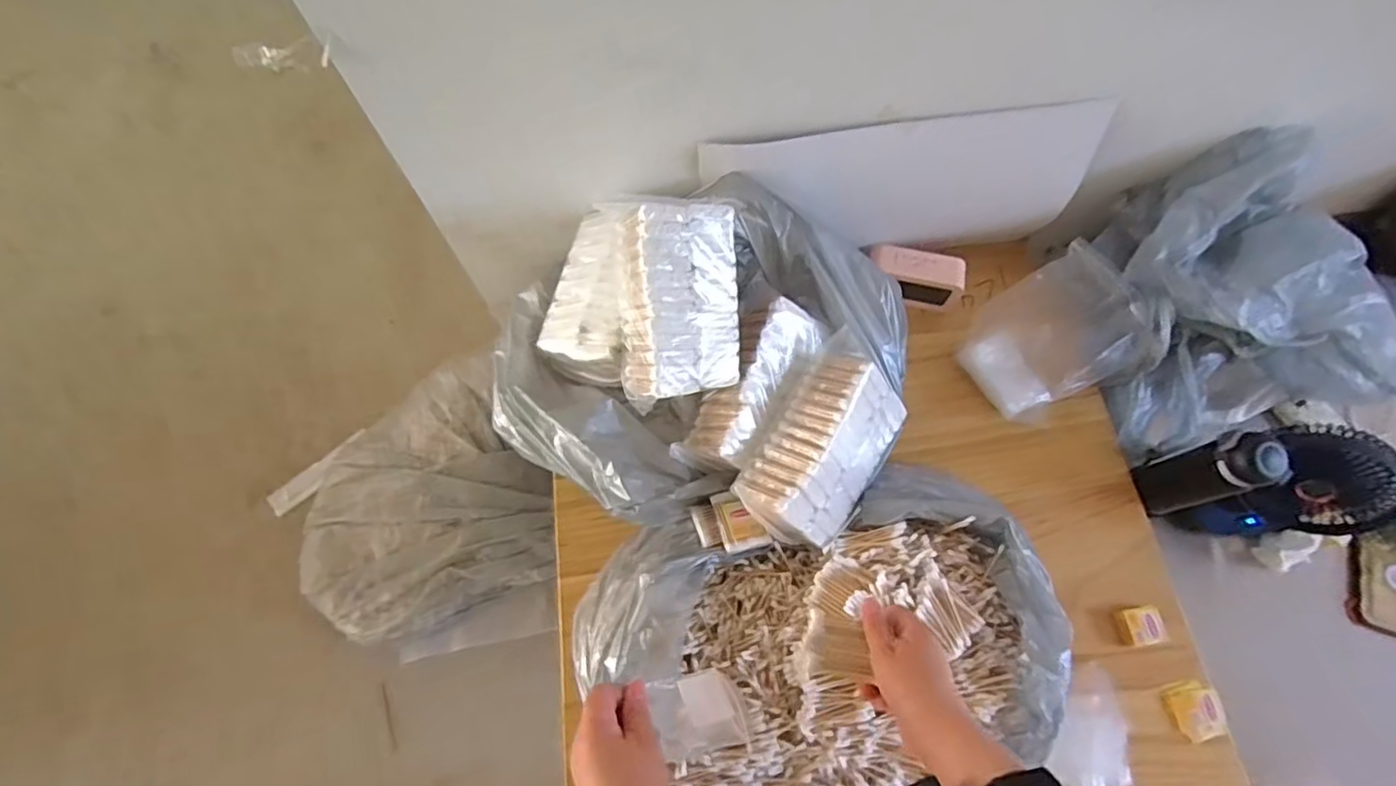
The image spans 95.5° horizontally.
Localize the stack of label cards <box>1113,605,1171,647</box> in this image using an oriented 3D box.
[{"bbox_3d":[0.547,0.286,0.781,0.049,0.025,0.043,-6,68,-1],"label":"stack of label cards"}]

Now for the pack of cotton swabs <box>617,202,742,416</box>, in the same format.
[{"bbox_3d":[-0.019,-0.095,0.704,0.123,0.068,0.214,-5,99,-23],"label":"pack of cotton swabs"}]

